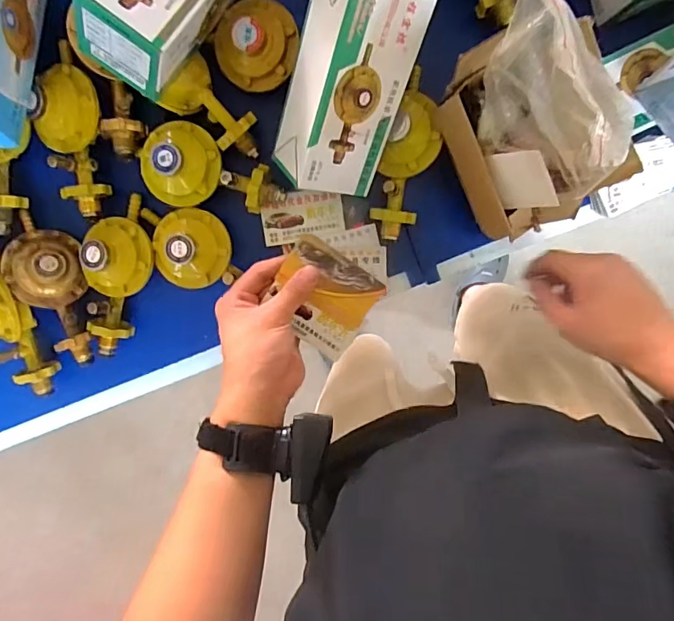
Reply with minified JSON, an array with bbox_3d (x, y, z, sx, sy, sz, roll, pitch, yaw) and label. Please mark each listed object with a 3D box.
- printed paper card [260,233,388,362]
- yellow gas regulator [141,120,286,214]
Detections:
[{"bbox_3d":[-0.014,-0.009,0.424,0.085,0.015,0.087,33,114,-3],"label":"printed paper card"},{"bbox_3d":[-0.129,-0.144,0.490,0.144,0.055,0.079,8,100,-2],"label":"yellow gas regulator"}]

